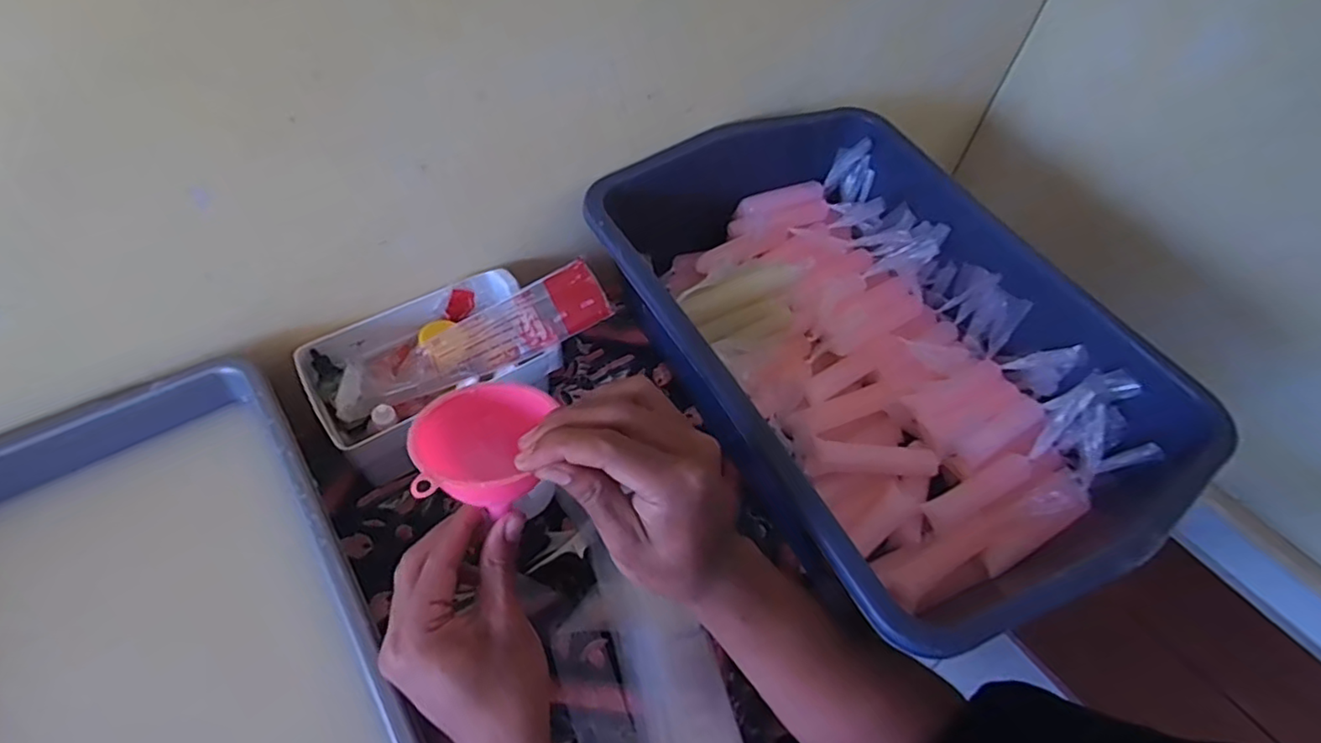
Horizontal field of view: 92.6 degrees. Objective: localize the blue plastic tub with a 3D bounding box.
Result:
[{"bbox_3d":[0.178,-0.027,0.592,0.350,0.141,0.494,-25,60,-20],"label":"blue plastic tub"}]

